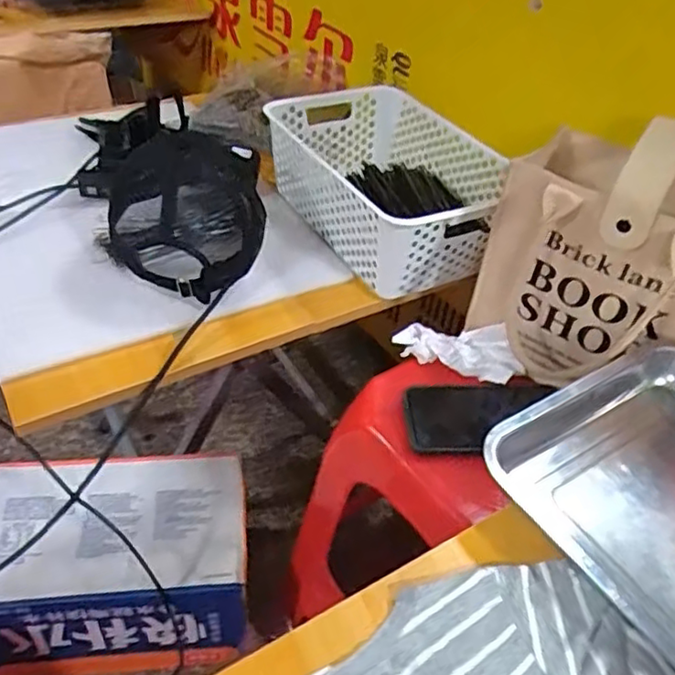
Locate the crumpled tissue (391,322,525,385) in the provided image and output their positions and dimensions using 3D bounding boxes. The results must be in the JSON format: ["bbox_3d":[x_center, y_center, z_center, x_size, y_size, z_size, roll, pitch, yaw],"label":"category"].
[{"bbox_3d":[0.131,0.009,0.692,0.128,0.036,0.069,17,43,12],"label":"crumpled tissue"}]

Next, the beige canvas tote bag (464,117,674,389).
[{"bbox_3d":[0.265,-0.076,0.616,0.144,0.220,0.222,-31,54,-33],"label":"beige canvas tote bag"}]

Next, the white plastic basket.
[{"bbox_3d":[0.064,-0.185,0.797,0.208,0.106,0.316,-17,47,-24],"label":"white plastic basket"}]

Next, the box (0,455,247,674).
[{"bbox_3d":[-0.290,0.305,0.883,0.321,0.201,0.209,0,43,-7],"label":"box"}]

